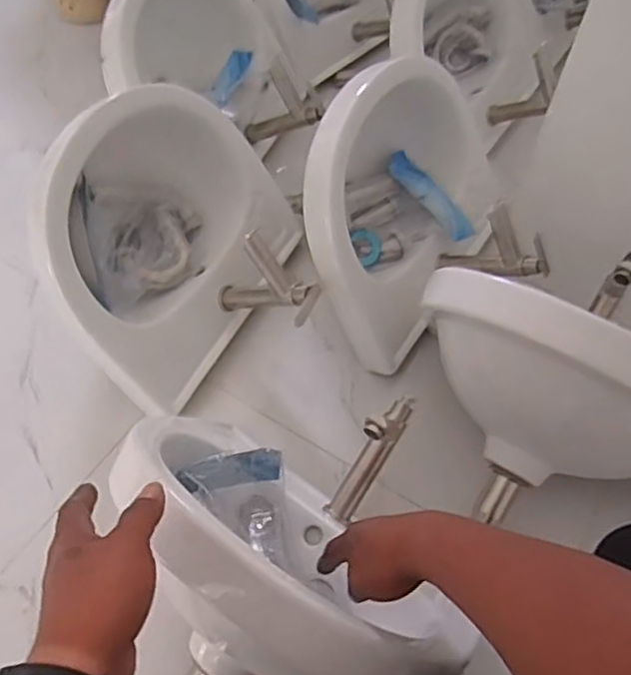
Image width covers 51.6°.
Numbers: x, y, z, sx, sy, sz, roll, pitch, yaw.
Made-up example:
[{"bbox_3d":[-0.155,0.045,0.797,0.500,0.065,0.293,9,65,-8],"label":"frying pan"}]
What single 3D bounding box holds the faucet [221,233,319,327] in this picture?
[{"bbox_3d":[-0.084,-0.079,0.913,0.171,0.133,0.072,13,67,44],"label":"faucet"}]

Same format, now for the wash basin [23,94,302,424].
[{"bbox_3d":[-0.221,-0.138,0.923,0.166,0.361,0.415,1,57,39],"label":"wash basin"}]

